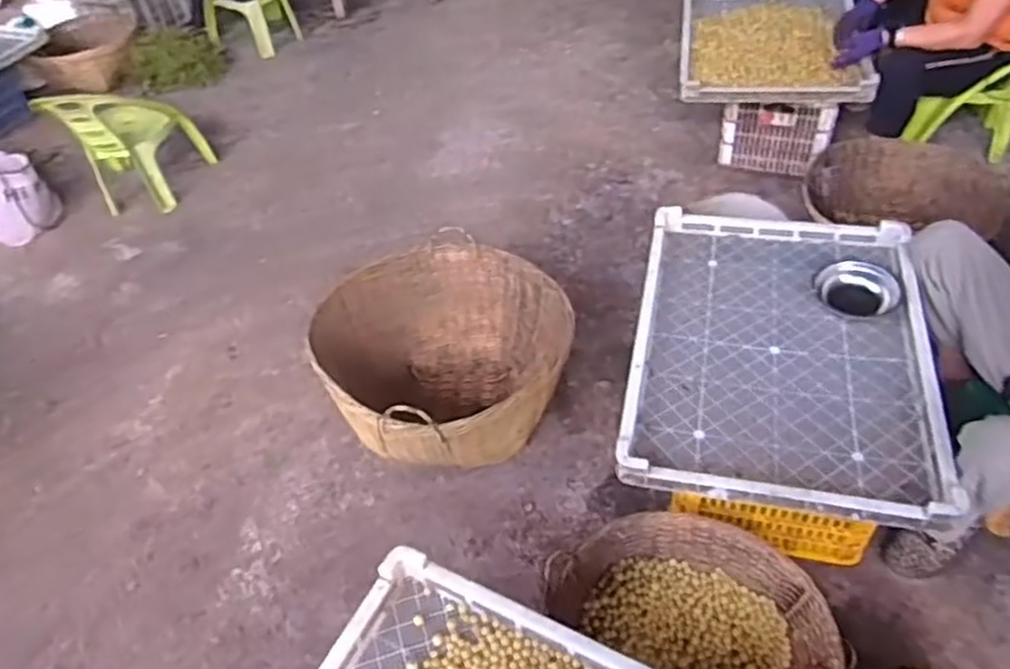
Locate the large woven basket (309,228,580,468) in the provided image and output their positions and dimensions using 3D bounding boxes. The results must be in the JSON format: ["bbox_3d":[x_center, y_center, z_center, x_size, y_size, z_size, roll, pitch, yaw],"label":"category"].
[{"bbox_3d":[-0.137,0.076,1.726,0.549,0.329,0.540,-4,47,4],"label":"large woven basket"}]

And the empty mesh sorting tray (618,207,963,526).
[{"bbox_3d":[0.563,0.011,1.480,0.560,0.090,0.758,7,49,14],"label":"empty mesh sorting tray"}]

